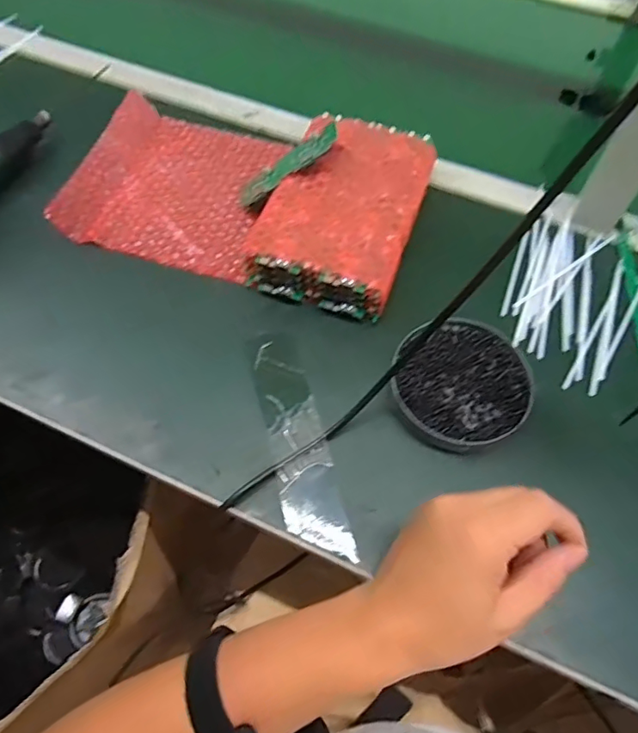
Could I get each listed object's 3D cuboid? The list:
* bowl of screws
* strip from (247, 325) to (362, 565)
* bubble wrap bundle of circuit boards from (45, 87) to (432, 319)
[{"bbox_3d":[0.115,0.013,0.430,0.115,0.024,0.112,0,62,0],"label":"bowl of screws"},{"bbox_3d":[-0.019,0.055,0.414,0.046,0.012,0.198,-14,62,-7],"label":"strip"},{"bbox_3d":[-0.068,-0.184,0.514,0.330,0.054,0.214,16,63,9],"label":"bubble wrap bundle of circuit boards"}]

